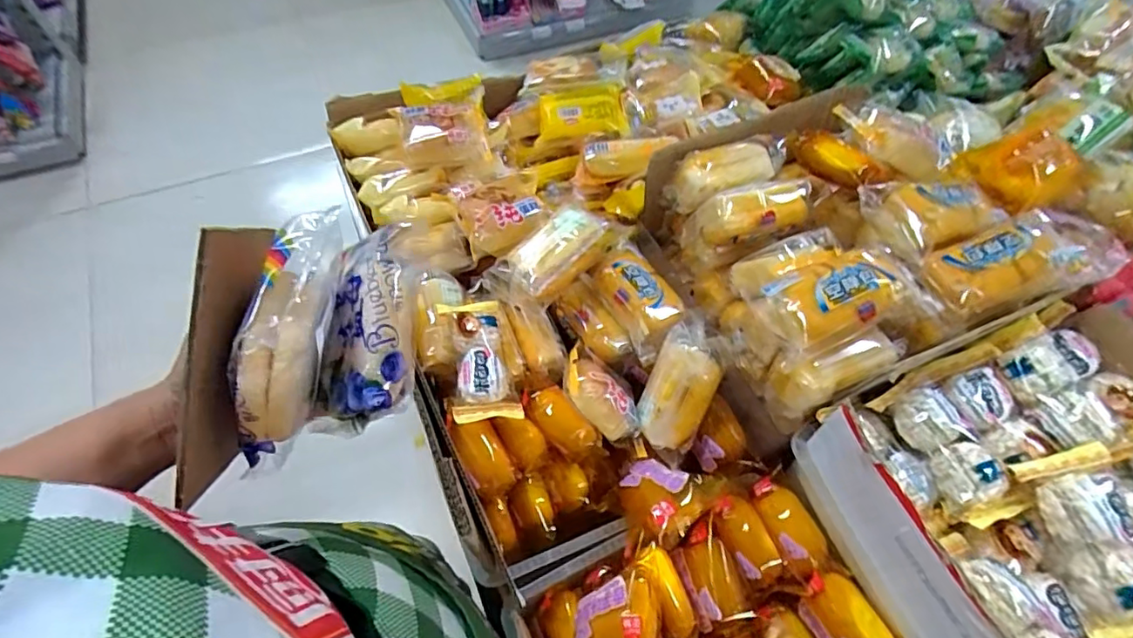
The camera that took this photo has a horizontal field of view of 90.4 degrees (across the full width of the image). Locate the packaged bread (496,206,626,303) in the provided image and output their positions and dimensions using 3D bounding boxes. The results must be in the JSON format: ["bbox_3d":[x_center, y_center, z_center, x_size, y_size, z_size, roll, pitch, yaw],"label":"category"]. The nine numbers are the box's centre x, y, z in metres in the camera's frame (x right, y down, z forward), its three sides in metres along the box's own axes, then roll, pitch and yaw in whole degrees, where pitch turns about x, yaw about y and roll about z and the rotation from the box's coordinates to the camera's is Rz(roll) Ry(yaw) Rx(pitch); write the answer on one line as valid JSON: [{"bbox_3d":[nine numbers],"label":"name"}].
[{"bbox_3d":[0.000,-0.080,0.590,0.136,0.037,0.058,-38,68,-23],"label":"packaged bread"}]

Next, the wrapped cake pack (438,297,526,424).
[{"bbox_3d":[-0.088,0.034,0.553,0.061,0.030,0.134,-11,60,-10],"label":"wrapped cake pack"}]

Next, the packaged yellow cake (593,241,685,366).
[{"bbox_3d":[0.076,-0.022,0.598,0.066,0.043,0.138,-22,62,-16],"label":"packaged yellow cake"}]

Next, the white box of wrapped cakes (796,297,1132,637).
[{"bbox_3d":[0.394,0.148,0.442,0.301,0.106,0.290,-19,62,-15],"label":"white box of wrapped cakes"}]

